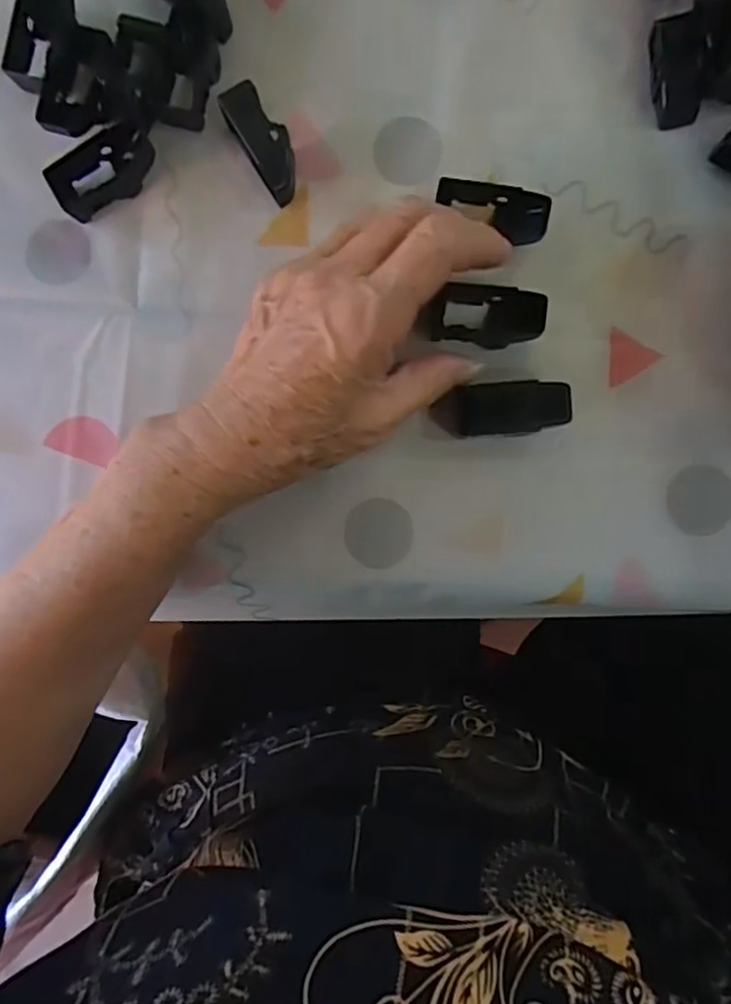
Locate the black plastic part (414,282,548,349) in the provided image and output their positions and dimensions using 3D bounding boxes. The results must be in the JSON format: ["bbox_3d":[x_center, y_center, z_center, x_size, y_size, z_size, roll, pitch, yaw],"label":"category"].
[{"bbox_3d":[0.053,-0.085,0.286,0.052,0.017,0.027,8,91,4],"label":"black plastic part"}]

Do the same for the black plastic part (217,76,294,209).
[{"bbox_3d":[-0.046,-0.164,0.290,0.019,0.022,0.047,-31,87,4],"label":"black plastic part"}]

